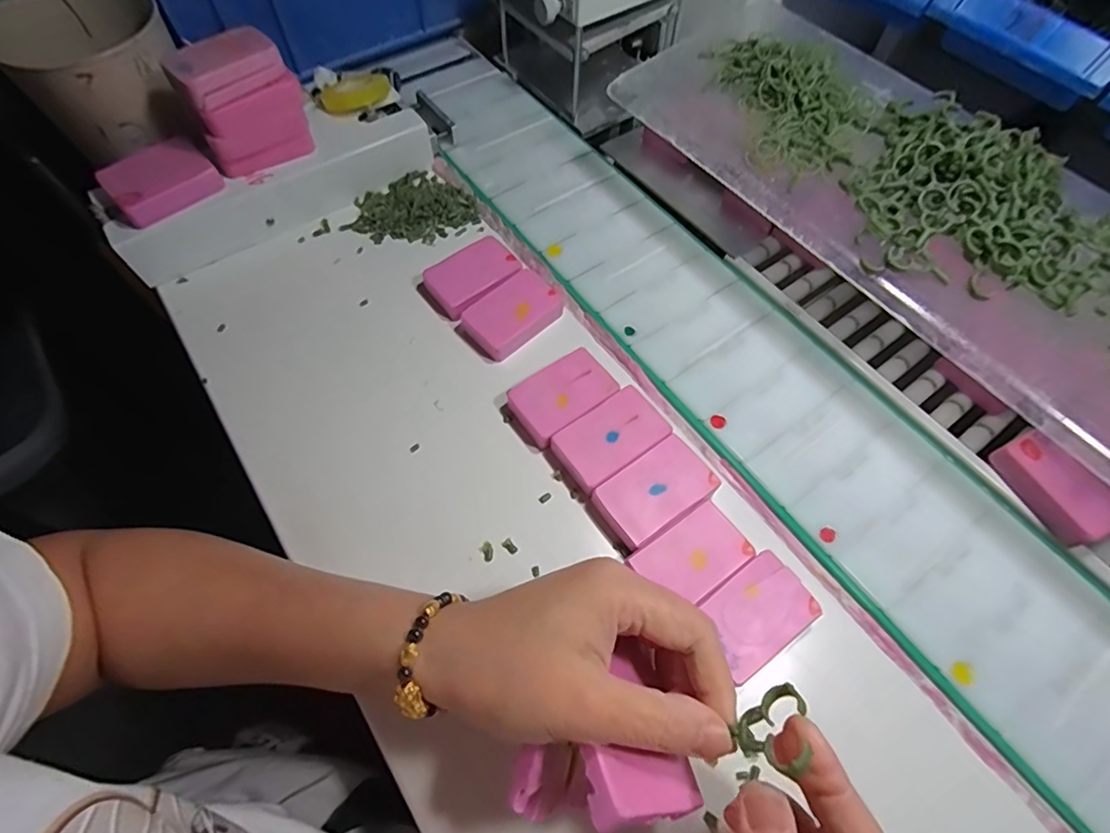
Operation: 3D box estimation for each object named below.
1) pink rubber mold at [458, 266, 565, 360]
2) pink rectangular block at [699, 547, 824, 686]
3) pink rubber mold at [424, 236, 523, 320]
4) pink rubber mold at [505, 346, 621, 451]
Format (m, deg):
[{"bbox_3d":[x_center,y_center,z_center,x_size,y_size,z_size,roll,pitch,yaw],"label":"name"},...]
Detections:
[{"bbox_3d":[-0.031,-0.076,0.400,0.071,0.019,0.046,-41,70,-19],"label":"pink rubber mold"},{"bbox_3d":[0.113,0.111,0.303,0.061,0.014,0.043,-32,67,-16],"label":"pink rectangular block"},{"bbox_3d":[-0.064,-0.108,0.417,0.071,0.019,0.051,-38,69,-18],"label":"pink rubber mold"},{"bbox_3d":[0.005,-0.014,0.370,0.068,0.018,0.046,-33,67,-16],"label":"pink rubber mold"}]

